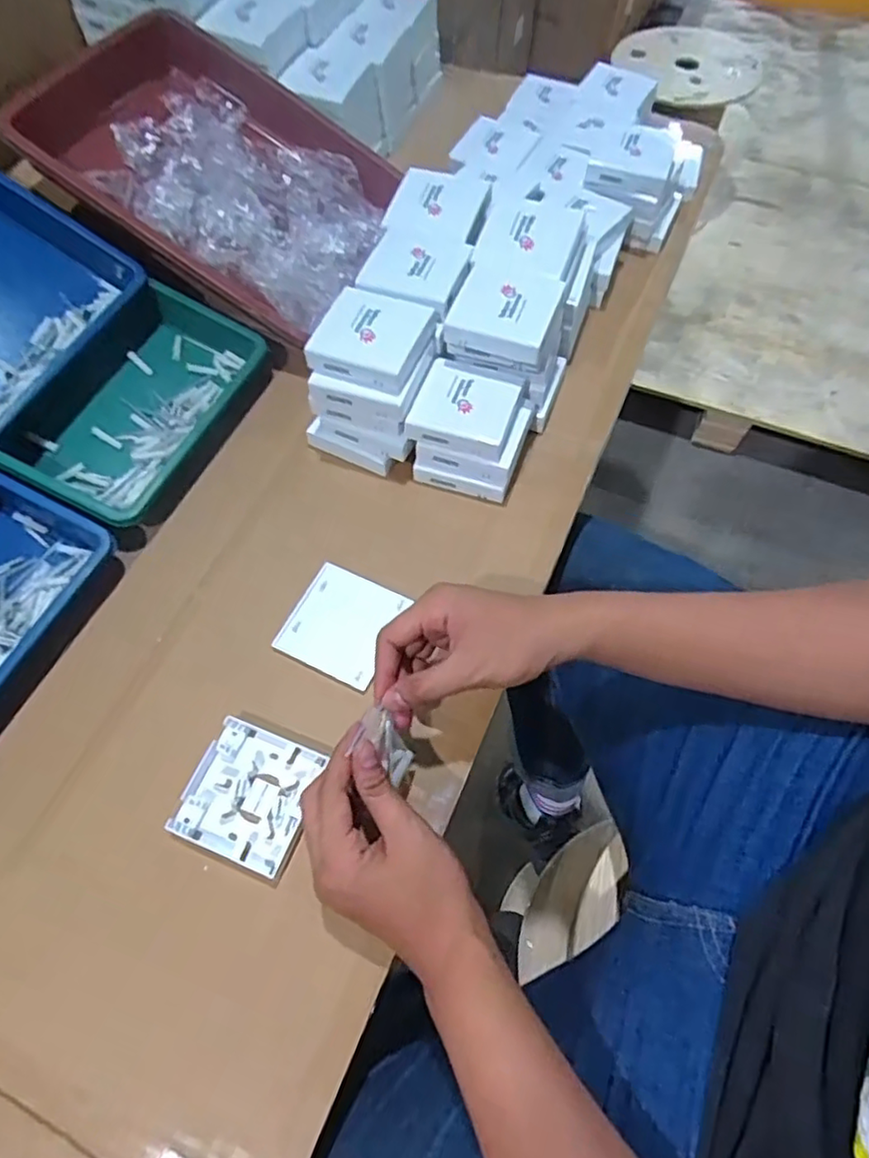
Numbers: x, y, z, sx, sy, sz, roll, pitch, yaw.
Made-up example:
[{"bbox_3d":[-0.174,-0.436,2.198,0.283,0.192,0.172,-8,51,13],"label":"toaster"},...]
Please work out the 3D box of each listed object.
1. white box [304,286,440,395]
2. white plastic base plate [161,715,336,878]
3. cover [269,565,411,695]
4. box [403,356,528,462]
[{"bbox_3d":[-0.052,-0.205,0.536,0.088,0.020,0.090,20,64,10],"label":"white box"},{"bbox_3d":[-0.134,0.154,0.455,0.084,0.010,0.086,20,64,10],"label":"white plastic base plate"},{"bbox_3d":[-0.076,0.036,0.517,0.082,0.009,0.085,22,65,11],"label":"cover"},{"bbox_3d":[0.029,-0.154,0.557,0.085,0.020,0.088,16,64,8],"label":"box"}]

